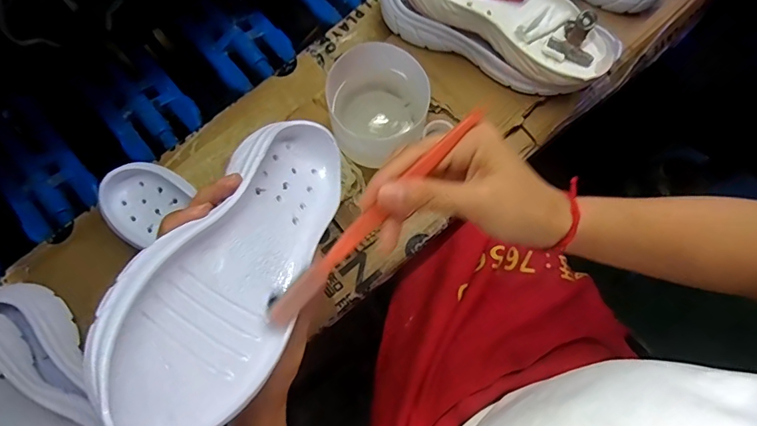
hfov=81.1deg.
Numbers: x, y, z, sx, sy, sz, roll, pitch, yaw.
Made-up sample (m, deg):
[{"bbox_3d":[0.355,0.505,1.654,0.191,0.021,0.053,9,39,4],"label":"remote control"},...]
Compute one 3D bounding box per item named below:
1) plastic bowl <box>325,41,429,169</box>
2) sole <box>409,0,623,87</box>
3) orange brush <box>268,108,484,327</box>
[{"bbox_3d":[-0.001,-0.101,0.429,0.087,0.081,0.087,0,77,-1],"label":"plastic bowl"},{"bbox_3d":[0.135,-0.203,0.448,0.230,0.038,0.087,25,78,-9],"label":"sole"},{"bbox_3d":[-0.002,0.002,0.264,0.174,0.010,0.013,-45,82,0],"label":"orange brush"}]

